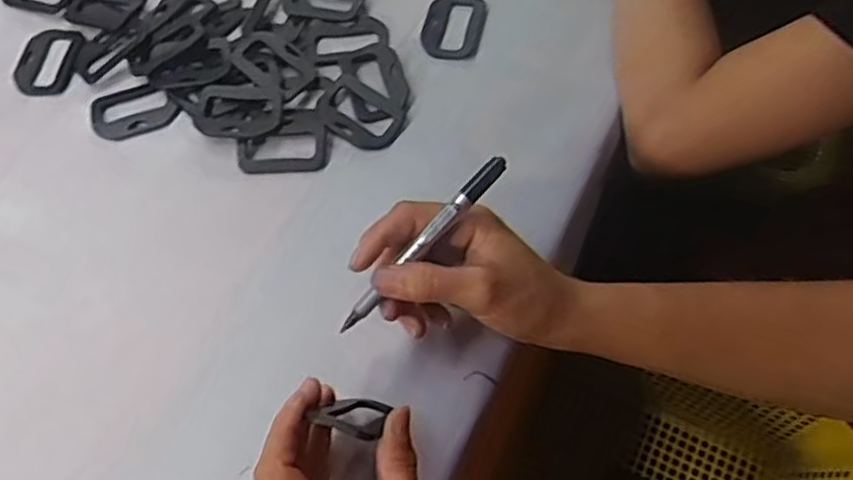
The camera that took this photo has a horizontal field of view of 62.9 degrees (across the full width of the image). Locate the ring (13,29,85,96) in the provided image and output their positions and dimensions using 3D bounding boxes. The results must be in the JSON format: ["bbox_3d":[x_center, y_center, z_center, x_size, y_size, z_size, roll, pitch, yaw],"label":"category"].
[{"bbox_3d":[-0.286,-0.135,0.526,0.047,0.004,0.060,5,65,4],"label":"ring"}]

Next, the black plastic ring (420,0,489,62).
[{"bbox_3d":[0.020,-0.161,0.524,0.046,0.004,0.063,11,65,6],"label":"black plastic ring"}]

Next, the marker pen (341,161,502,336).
[{"bbox_3d":[-0.002,0.003,0.367,0.009,0.008,0.123,45,100,20],"label":"marker pen"}]

